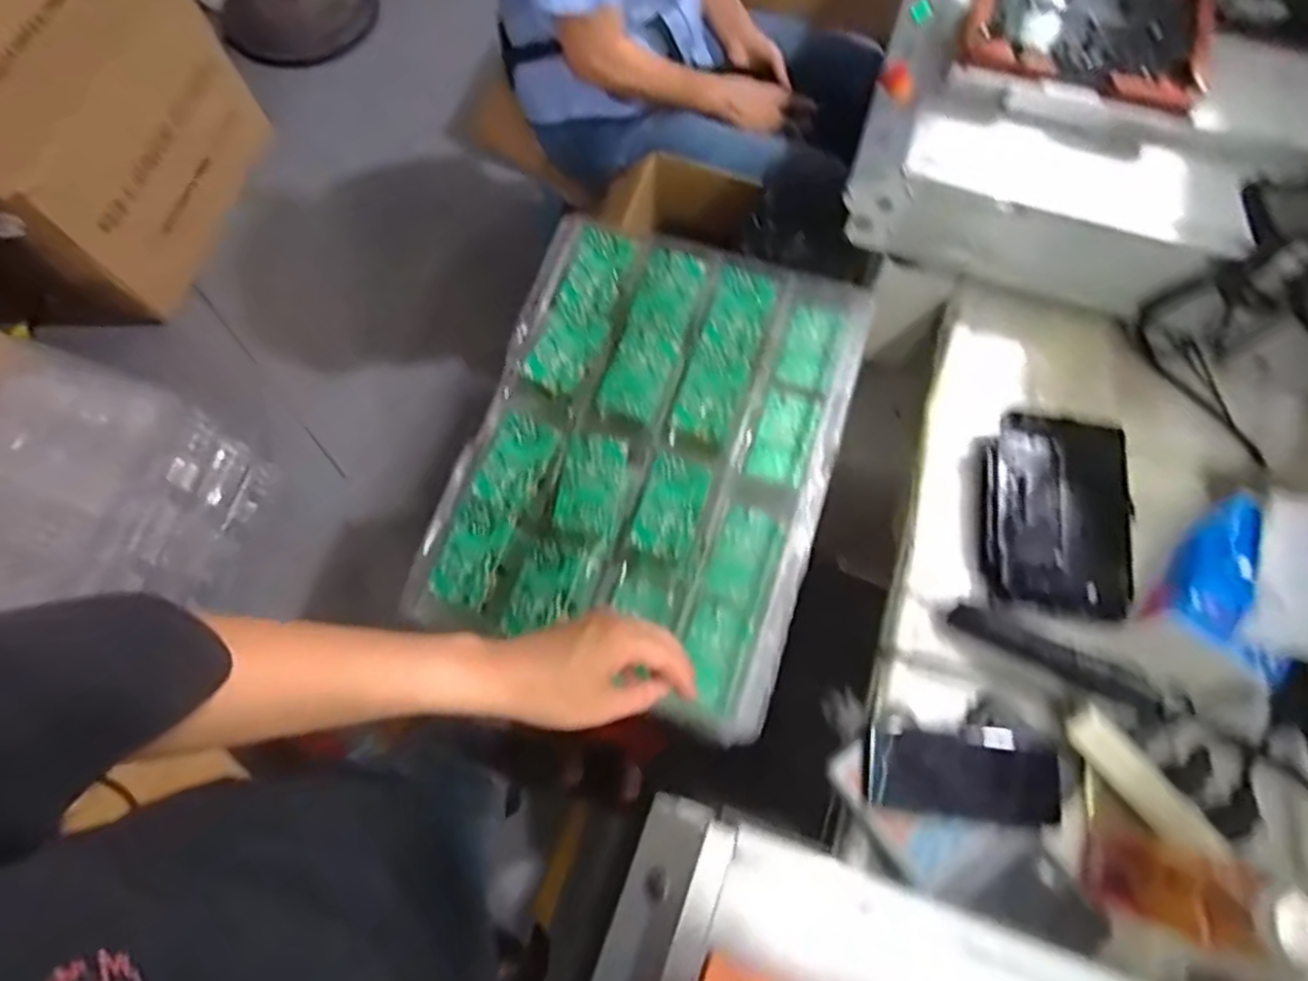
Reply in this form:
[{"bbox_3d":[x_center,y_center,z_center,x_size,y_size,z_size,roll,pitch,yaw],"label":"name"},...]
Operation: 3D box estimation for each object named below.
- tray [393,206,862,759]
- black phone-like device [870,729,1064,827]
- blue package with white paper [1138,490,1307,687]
[{"bbox_3d":[0.002,-0.036,0.749,0.359,0.065,0.470,18,72,6],"label":"tray"},{"bbox_3d":[0.278,0.256,0.639,0.160,0.007,0.068,2,65,9],"label":"black phone-like device"},{"bbox_3d":[0.544,0.083,0.643,0.109,0.068,0.156,37,75,11],"label":"blue package with white paper"}]

